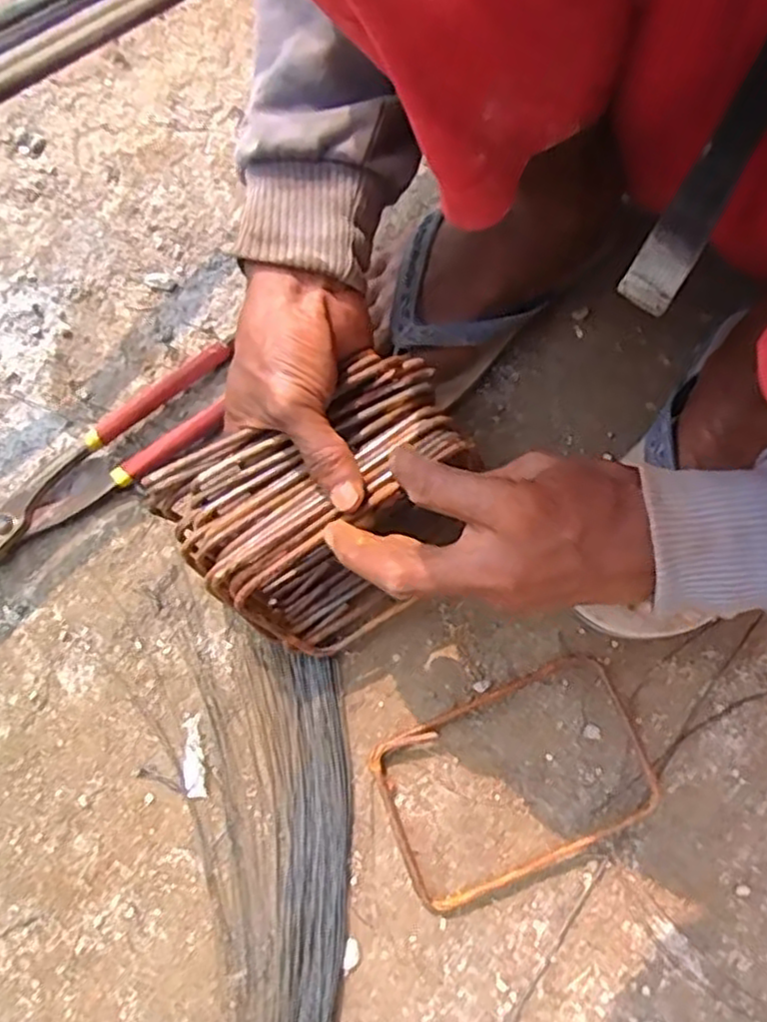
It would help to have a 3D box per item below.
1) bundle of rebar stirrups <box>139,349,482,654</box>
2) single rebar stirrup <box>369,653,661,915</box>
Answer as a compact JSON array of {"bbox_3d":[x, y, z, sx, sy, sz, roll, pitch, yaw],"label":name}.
[{"bbox_3d":[-0.028,0.003,0.406,0.155,0.099,0.104,-29,74,-7],"label":"bundle of rebar stirrups"},{"bbox_3d":[0.074,0.149,0.406,0.150,0.019,0.096,-24,73,-6],"label":"single rebar stirrup"}]

